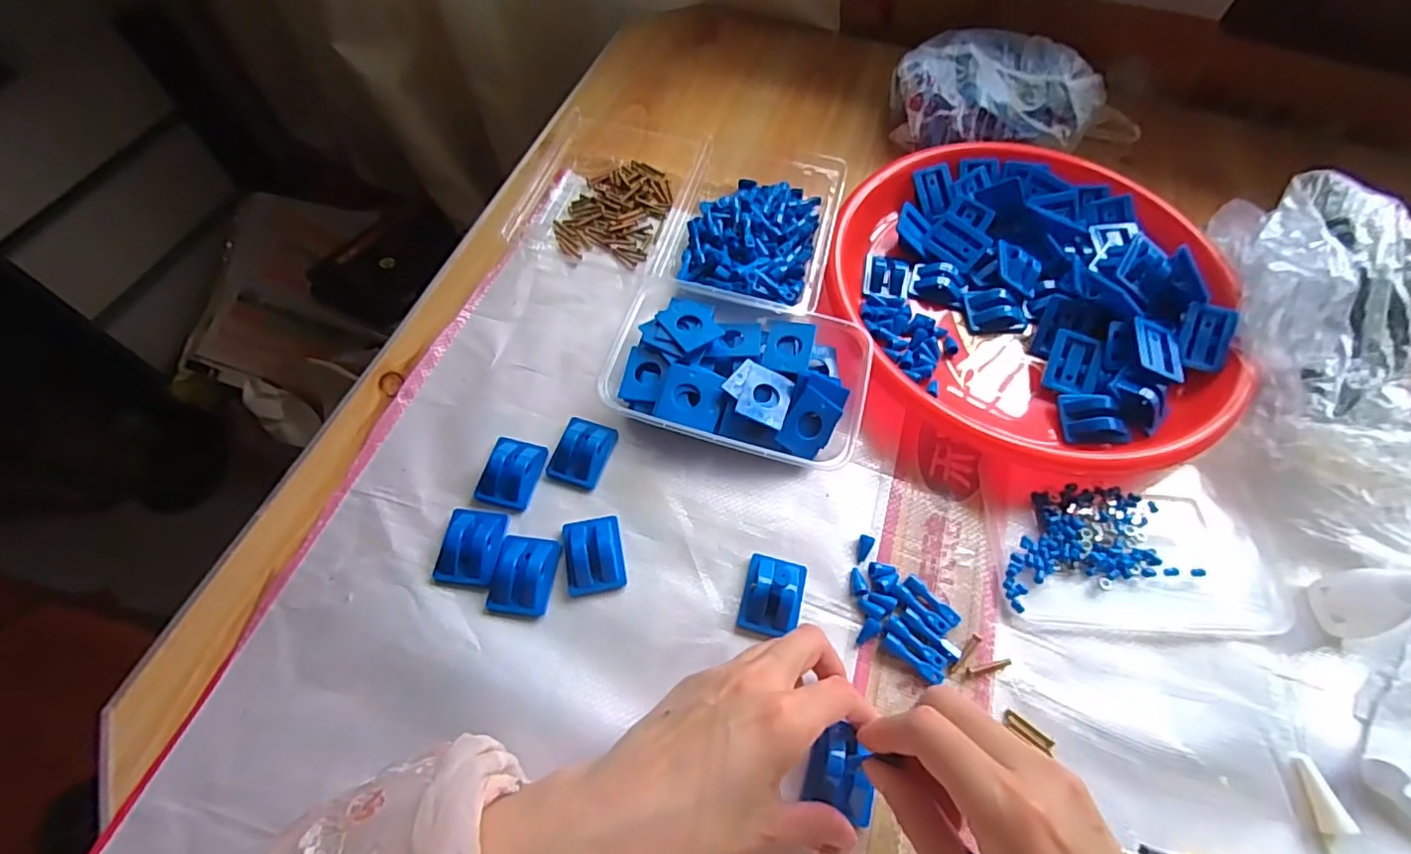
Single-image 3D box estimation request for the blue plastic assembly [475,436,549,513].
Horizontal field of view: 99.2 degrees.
[{"bbox_3d":[-0.123,0.027,0.378,0.033,0.015,0.045,14,61,6],"label":"blue plastic assembly"}]

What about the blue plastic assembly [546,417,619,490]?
[{"bbox_3d":[-0.081,0.014,0.390,0.034,0.019,0.045,17,61,8],"label":"blue plastic assembly"}]

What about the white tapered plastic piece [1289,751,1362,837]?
[{"bbox_3d":[0.314,0.187,0.306,0.013,0.010,0.037,-1,61,-3],"label":"white tapered plastic piece"}]

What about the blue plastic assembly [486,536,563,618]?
[{"bbox_3d":[-0.106,0.084,0.349,0.034,0.012,0.045,8,61,3],"label":"blue plastic assembly"}]

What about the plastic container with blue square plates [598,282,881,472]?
[{"bbox_3d":[0.021,-0.035,0.406,0.167,0.036,0.123,14,61,6],"label":"plastic container with blue square plates"}]

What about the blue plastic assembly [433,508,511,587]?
[{"bbox_3d":[-0.139,0.070,0.356,0.035,0.012,0.045,6,61,1],"label":"blue plastic assembly"}]

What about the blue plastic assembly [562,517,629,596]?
[{"bbox_3d":[-0.067,0.075,0.358,0.034,0.016,0.044,-9,61,-7],"label":"blue plastic assembly"}]

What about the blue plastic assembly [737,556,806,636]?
[{"bbox_3d":[0.040,0.097,0.349,0.035,0.015,0.044,13,61,5],"label":"blue plastic assembly"}]

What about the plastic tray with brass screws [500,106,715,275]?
[{"bbox_3d":[-0.073,-0.207,0.501,0.135,0.033,0.169,16,61,7],"label":"plastic tray with brass screws"}]

